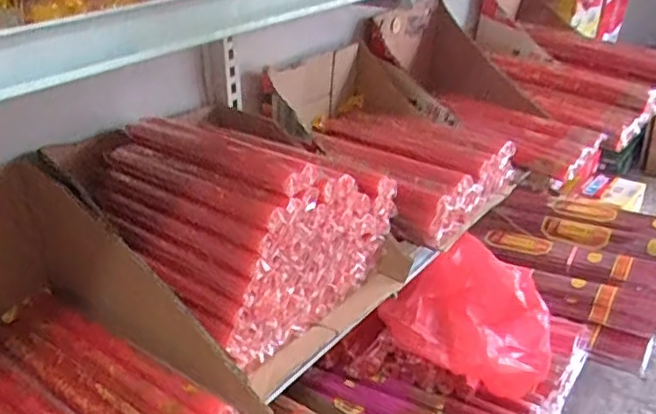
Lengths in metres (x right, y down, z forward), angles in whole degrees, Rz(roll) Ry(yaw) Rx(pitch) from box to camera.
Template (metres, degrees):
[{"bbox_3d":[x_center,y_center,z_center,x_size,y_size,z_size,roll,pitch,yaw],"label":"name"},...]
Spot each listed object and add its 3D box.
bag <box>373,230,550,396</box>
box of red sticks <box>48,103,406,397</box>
[{"bbox_3d":[0.279,0.210,1.190,0.270,0.180,0.273,21,35,36],"label":"bag"},{"bbox_3d":[-0.126,0.015,0.801,0.334,0.223,0.304,17,33,32],"label":"box of red sticks"}]

